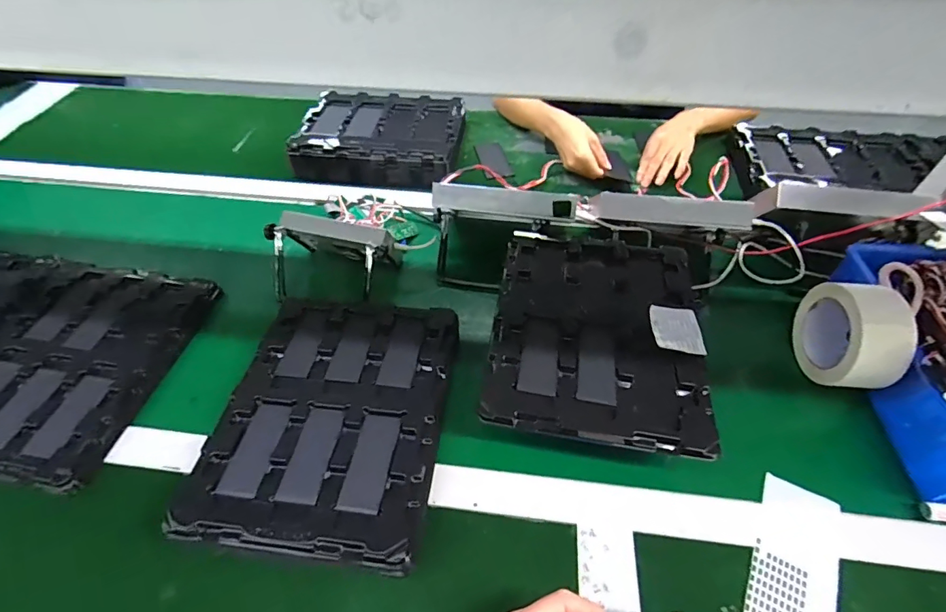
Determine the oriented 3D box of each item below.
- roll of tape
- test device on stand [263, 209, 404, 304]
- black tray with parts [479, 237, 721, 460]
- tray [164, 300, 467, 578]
[{"bbox_3d":[0.414,0.030,0.506,0.048,0.109,0.117,3,50,1],"label":"roll of tape"},{"bbox_3d":[-0.183,-0.072,0.618,0.158,0.090,0.120,5,50,2],"label":"test device on stand"},{"bbox_3d":[0.136,0.021,0.504,0.216,0.022,0.268,7,50,6],"label":"black tray with parts"},{"bbox_3d":[-0.142,0.113,0.479,0.218,0.046,0.267,7,50,5],"label":"tray"}]

